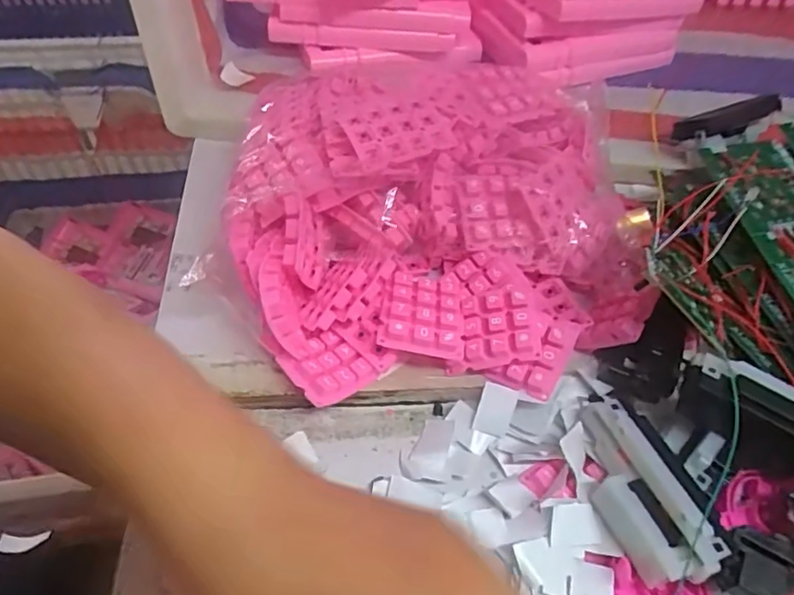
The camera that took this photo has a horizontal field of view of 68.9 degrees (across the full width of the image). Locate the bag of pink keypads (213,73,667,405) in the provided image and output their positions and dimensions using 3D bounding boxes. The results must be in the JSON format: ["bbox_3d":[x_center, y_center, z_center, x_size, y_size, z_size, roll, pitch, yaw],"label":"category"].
[{"bbox_3d":[0.026,-0.059,0.373,0.255,0.092,0.229,-4,53,-7],"label":"bag of pink keypads"}]

